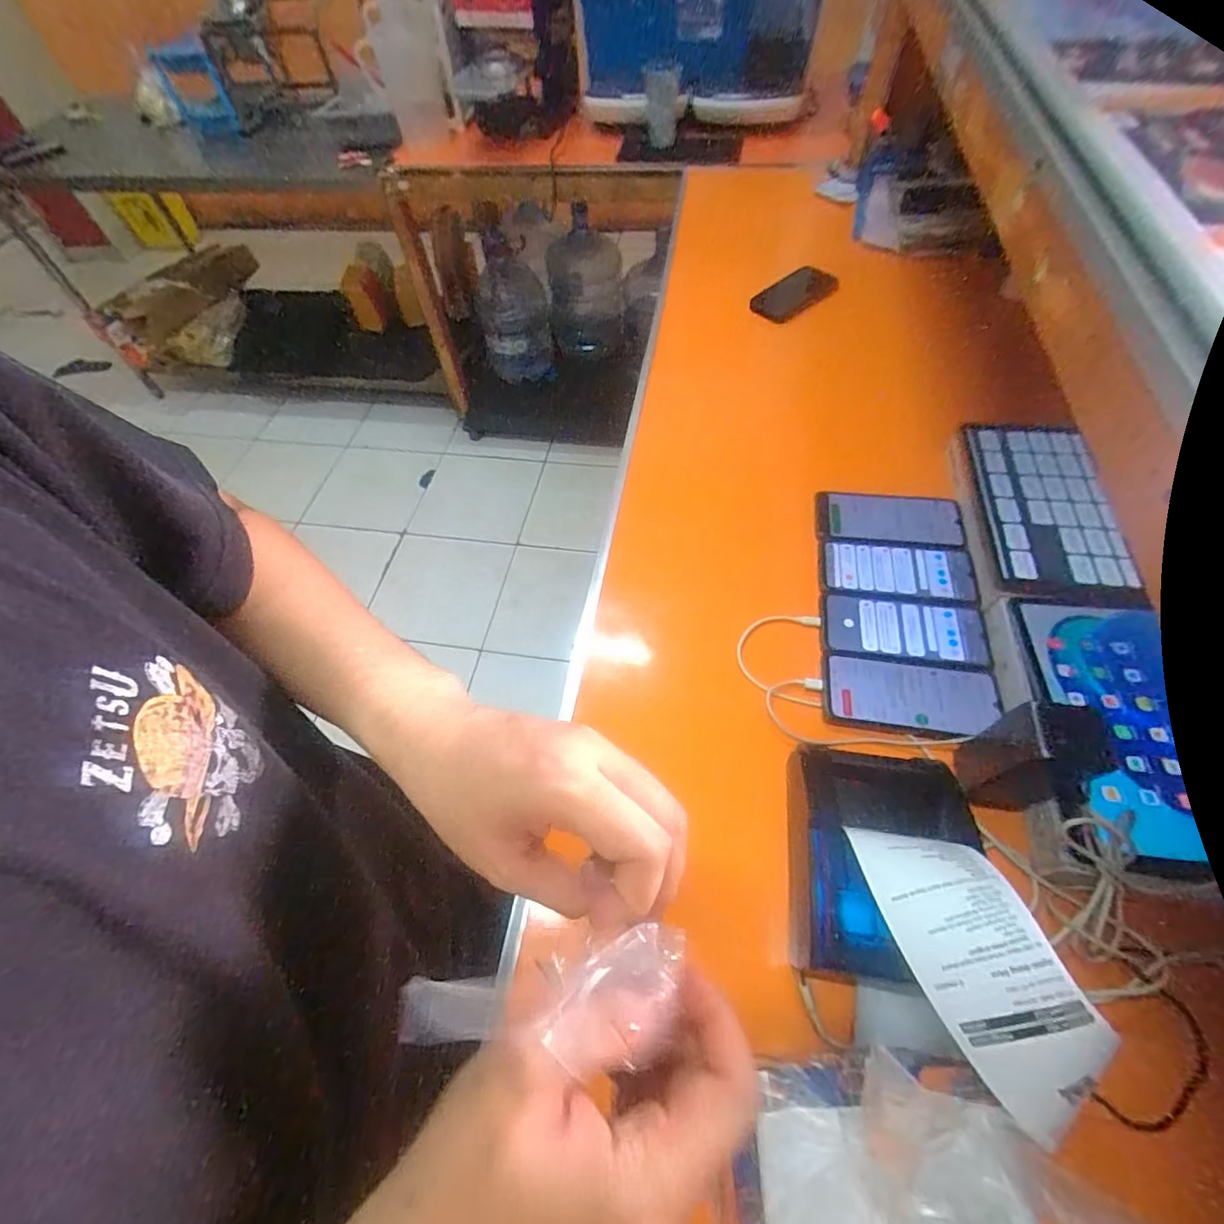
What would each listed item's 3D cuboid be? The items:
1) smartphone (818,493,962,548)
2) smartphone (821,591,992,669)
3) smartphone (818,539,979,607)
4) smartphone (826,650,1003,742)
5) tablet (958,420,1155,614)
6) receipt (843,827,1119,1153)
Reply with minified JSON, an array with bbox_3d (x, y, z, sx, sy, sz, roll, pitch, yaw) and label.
[{"bbox_3d":[0.324,-0.111,0.644,0.154,0.010,0.073,4,64,16],"label":"smartphone"},{"bbox_3d":[0.304,0.017,0.575,0.156,0.016,0.075,10,60,10],"label":"smartphone"},{"bbox_3d":[0.315,-0.048,0.611,0.155,0.012,0.073,8,64,13],"label":"smartphone"},{"bbox_3d":[0.289,0.082,0.533,0.154,0.008,0.080,6,57,16],"label":"smartphone"},{"bbox_3d":[0.452,-0.106,0.570,0.108,0.014,0.229,-1,62,16],"label":"tablet"},{"bbox_3d":[0.220,0.216,0.331,0.078,0.070,0.183,-17,59,-6],"label":"receipt"}]

